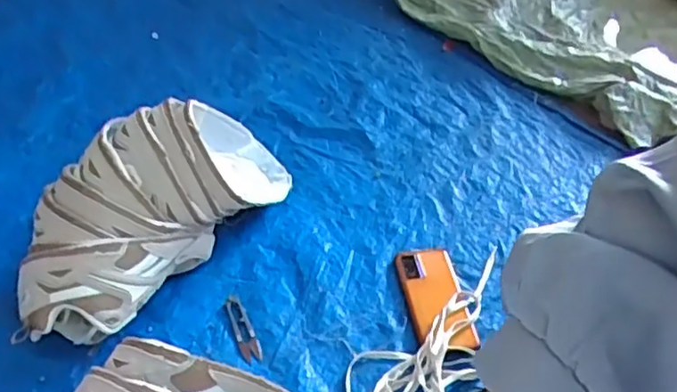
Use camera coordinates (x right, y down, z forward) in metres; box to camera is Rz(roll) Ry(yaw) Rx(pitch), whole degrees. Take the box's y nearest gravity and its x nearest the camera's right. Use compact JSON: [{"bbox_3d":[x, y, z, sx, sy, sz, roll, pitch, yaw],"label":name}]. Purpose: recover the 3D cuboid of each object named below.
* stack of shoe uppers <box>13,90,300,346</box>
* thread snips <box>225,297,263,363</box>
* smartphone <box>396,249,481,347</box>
[{"bbox_3d":[-0.219,0.007,0.829,0.156,0.192,0.424,30,50,27],"label":"stack of shoe uppers"},{"bbox_3d":[-0.121,0.164,0.808,0.022,0.007,0.099,-17,46,-19],"label":"thread snips"},{"bbox_3d":[0.127,0.129,0.848,0.077,0.009,0.159,-6,44,-9],"label":"smartphone"}]

